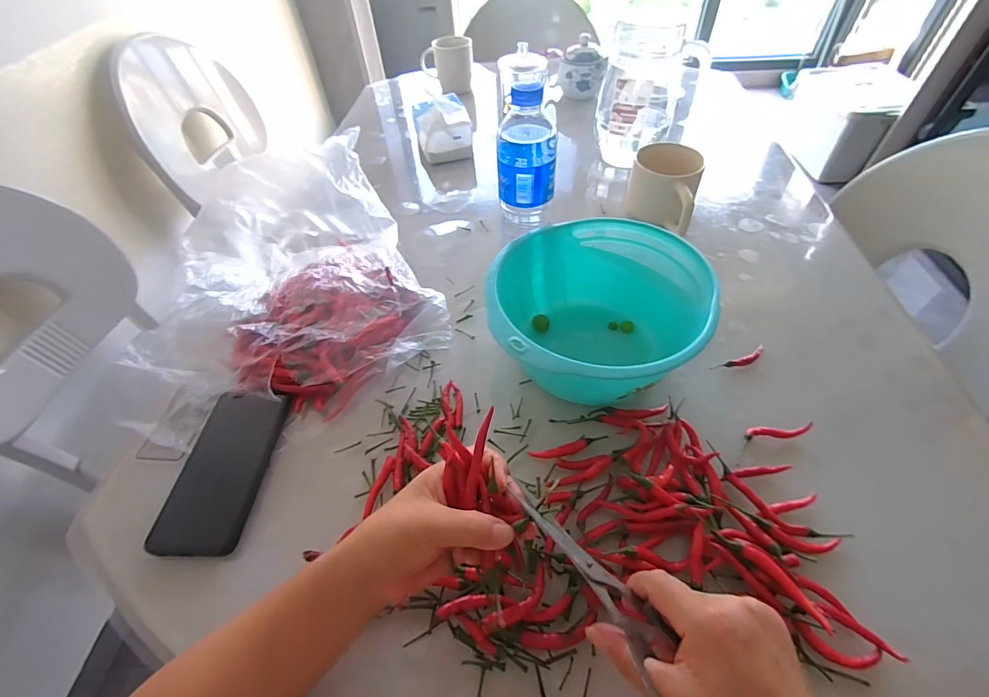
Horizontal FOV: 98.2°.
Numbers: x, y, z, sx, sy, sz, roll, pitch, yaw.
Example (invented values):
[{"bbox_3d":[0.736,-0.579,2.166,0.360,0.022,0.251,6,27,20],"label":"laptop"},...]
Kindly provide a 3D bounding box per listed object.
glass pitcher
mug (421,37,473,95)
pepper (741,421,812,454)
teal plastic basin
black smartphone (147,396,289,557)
[{"bbox_3d":[0.240,-0.405,0.683,0.135,0.198,0.141,20,55,18],"label":"glass pitcher"},{"bbox_3d":[-0.106,-0.644,0.972,0.117,0.093,0.083,-8,51,-3],"label":"mug"},{"bbox_3d":[0.265,0.081,0.409,0.069,0.015,0.019,-11,51,-6],"label":"pepper"},{"bbox_3d":[0.102,-0.034,0.454,0.211,0.106,0.198,-2,51,2],"label":"teal plastic basin"},{"bbox_3d":[-0.257,0.110,0.405,0.081,0.017,0.155,0,51,3],"label":"black smartphone"}]

